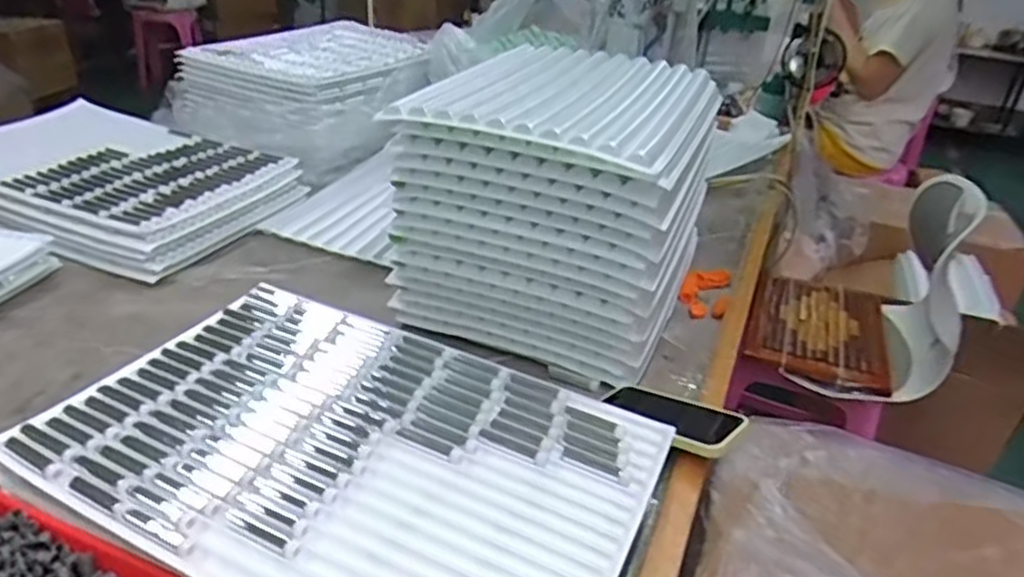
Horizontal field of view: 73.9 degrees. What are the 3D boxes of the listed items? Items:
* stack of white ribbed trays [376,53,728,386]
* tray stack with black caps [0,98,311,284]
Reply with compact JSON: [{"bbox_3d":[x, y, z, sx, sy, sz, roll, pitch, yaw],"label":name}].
[{"bbox_3d":[0.082,-0.126,0.877,0.339,0.293,0.384,15,32,18],"label":"stack of white ribbed trays"},{"bbox_3d":[-0.645,-0.177,1.090,0.513,0.080,0.352,13,31,15],"label":"tray stack with black caps"}]

